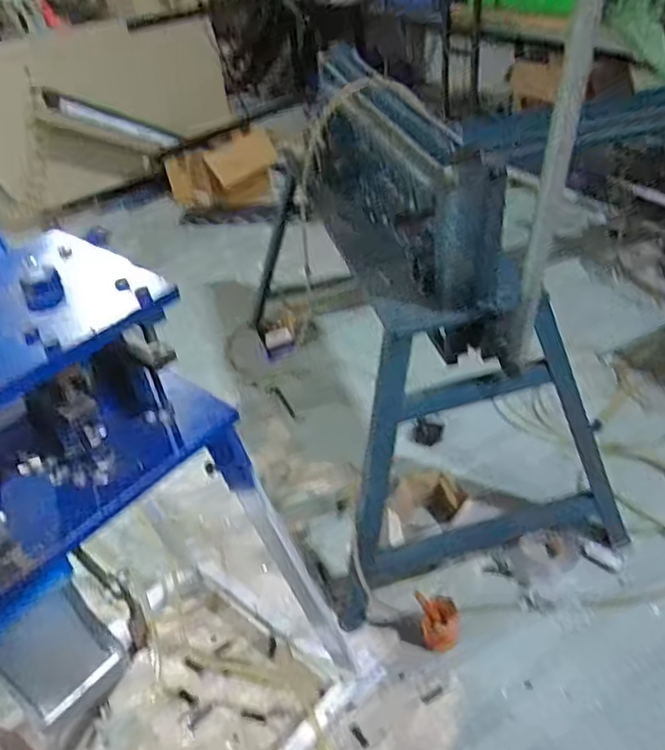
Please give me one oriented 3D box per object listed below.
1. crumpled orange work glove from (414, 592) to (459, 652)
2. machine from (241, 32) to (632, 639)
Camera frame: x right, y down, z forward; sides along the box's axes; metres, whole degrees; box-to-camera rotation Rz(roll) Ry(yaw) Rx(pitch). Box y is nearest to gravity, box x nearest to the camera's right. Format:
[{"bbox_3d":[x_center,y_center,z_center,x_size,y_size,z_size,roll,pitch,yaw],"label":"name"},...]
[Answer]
[{"bbox_3d":[0.199,0.466,1.188,0.077,0.103,0.076,-6,40,2],"label":"crumpled orange work glove"},{"bbox_3d":[0.166,-0.146,1.356,0.575,0.781,0.879,-14,41,-8],"label":"machine"}]

